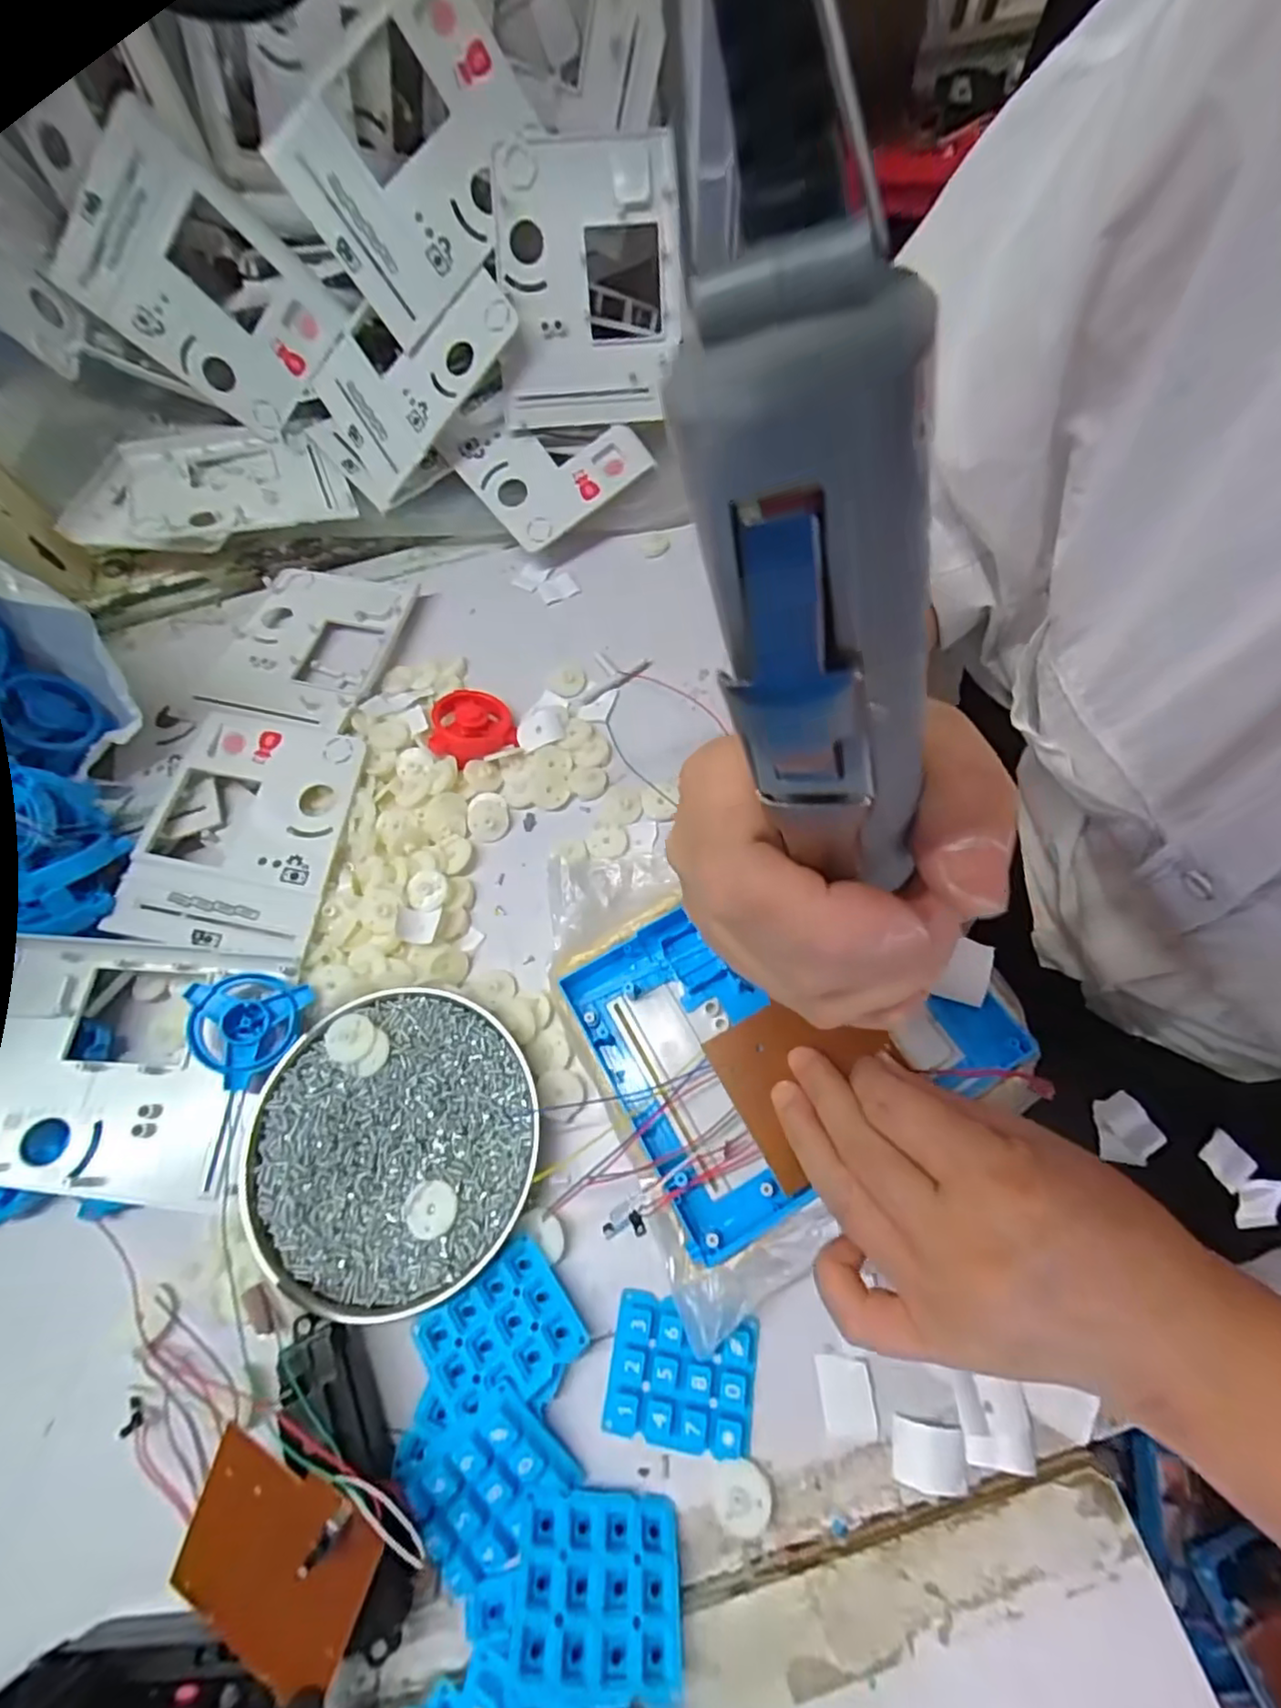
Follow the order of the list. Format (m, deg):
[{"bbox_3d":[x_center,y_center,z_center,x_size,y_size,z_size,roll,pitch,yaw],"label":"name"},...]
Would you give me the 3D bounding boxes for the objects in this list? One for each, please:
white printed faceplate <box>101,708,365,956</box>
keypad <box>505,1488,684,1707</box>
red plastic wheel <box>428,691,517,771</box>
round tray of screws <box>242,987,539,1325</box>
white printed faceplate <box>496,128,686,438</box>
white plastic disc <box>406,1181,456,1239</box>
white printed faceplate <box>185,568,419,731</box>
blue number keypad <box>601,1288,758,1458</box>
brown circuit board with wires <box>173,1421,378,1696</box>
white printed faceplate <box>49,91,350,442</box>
[{"bbox_3d":[-0.227,-0.018,0.376,0.108,0.016,0.139,6,63,5],"label":"white printed faceplate"},{"bbox_3d":[-0.014,0.260,0.232,0.059,0.004,0.050,15,31,-10],"label":"keypad"},{"bbox_3d":[-0.106,-0.083,0.406,0.049,0.017,0.049,-15,63,-6],"label":"red plastic wheel"},{"bbox_3d":[-0.116,0.132,0.302,0.128,0.015,0.134,11,63,8],"label":"round tray of screws"},{"bbox_3d":[-0.034,-0.362,0.419,0.116,0.142,0.024,-3,27,3],"label":"white printed faceplate"},{"bbox_3d":[-0.094,0.160,0.295,0.022,0.004,0.022,-1,62,2],"label":"white plastic disc"},{"bbox_3d":[-0.228,-0.144,0.447,0.117,0.010,0.139,9,63,7],"label":"white printed faceplate"},{"bbox_3d":[0.017,0.215,0.270,0.058,0.012,0.049,7,63,6],"label":"blue number keypad"},{"bbox_3d":[-0.131,0.249,0.229,0.071,0.012,0.072,22,92,16],"label":"brown circuit board with wires"},{"bbox_3d":[-0.293,-0.376,0.441,0.120,0.141,0.016,-37,42,23],"label":"white printed faceplate"}]

